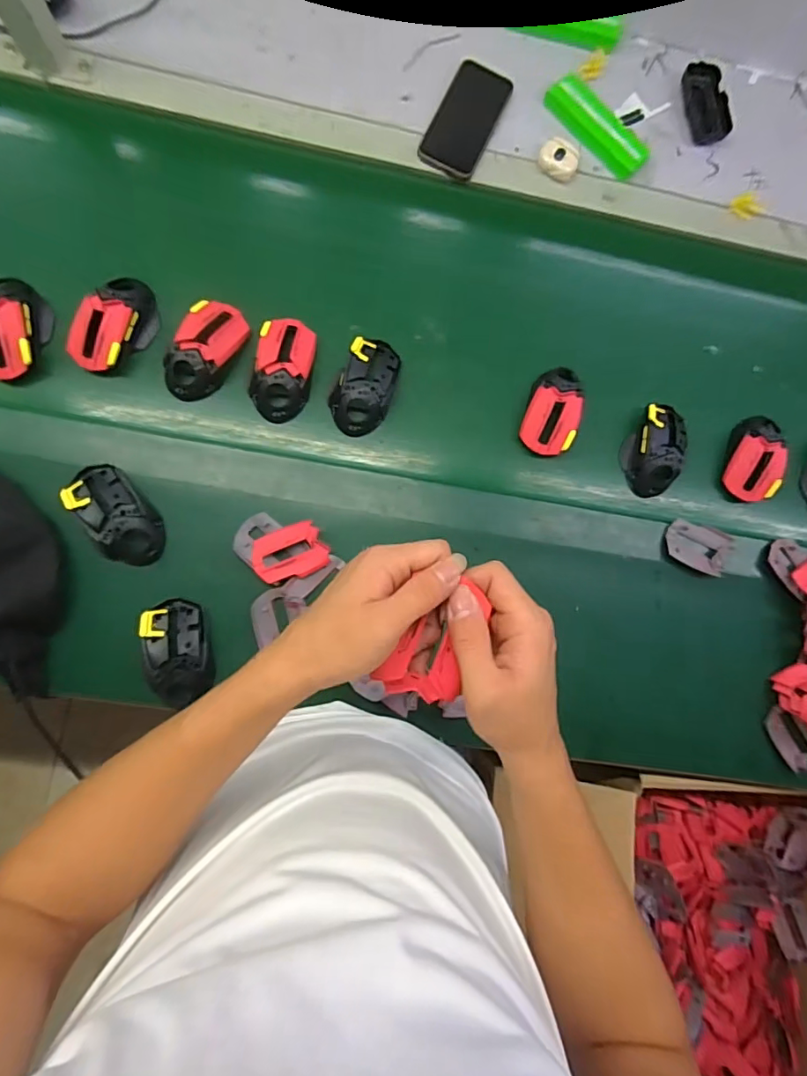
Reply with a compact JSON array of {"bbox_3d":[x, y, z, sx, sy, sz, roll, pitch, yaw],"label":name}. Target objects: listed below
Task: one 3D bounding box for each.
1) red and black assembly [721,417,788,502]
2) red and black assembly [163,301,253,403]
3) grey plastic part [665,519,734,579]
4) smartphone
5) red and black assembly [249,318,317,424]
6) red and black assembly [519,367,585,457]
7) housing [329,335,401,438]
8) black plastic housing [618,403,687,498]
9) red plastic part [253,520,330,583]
[{"bbox_3d":[0.452,-0.102,0.671,0.068,0.039,0.116,7,84,-6],"label":"red and black assembly"},{"bbox_3d":[-0.230,-0.219,0.601,0.064,0.031,0.118,30,82,-3],"label":"red and black assembly"},{"bbox_3d":[0.371,0.012,0.657,0.079,0.016,0.052,21,82,-4],"label":"grey plastic part"},{"bbox_3d":[0.083,-0.549,0.680,0.077,0.010,0.158,25,82,-4],"label":"smartphone"},{"bbox_3d":[-0.141,-0.200,0.609,0.066,0.034,0.120,14,83,-5],"label":"red and black assembly"},{"bbox_3d":[0.186,-0.158,0.644,0.062,0.034,0.109,17,83,-5],"label":"red and black assembly"},{"bbox_3d":[-0.045,-0.183,0.629,0.064,0.047,0.116,22,82,-4],"label":"housing"},{"bbox_3d":[0.316,-0.113,0.656,0.068,0.035,0.116,24,82,-4],"label":"black plastic housing"},{"bbox_3d":[-0.129,0.018,0.588,0.083,0.018,0.059,-21,87,-8],"label":"red plastic part"}]

